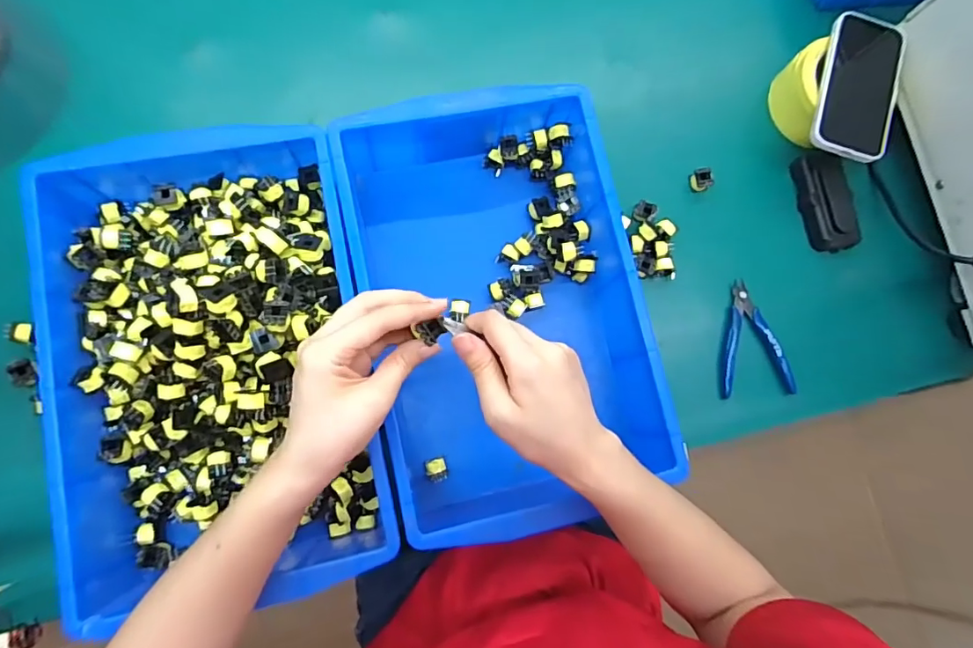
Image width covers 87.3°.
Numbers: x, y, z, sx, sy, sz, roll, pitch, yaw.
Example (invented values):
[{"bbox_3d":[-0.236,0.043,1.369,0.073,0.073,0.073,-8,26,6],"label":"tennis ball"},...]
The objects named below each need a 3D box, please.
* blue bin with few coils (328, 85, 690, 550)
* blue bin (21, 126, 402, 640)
[{"bbox_3d":[0.011,-0.013,0.467,0.230,0.094,0.372,-12,84,-8],"label":"blue bin with few coils"},{"bbox_3d":[-0.218,0.022,0.414,0.235,0.080,0.349,-12,84,-8],"label":"blue bin"}]

